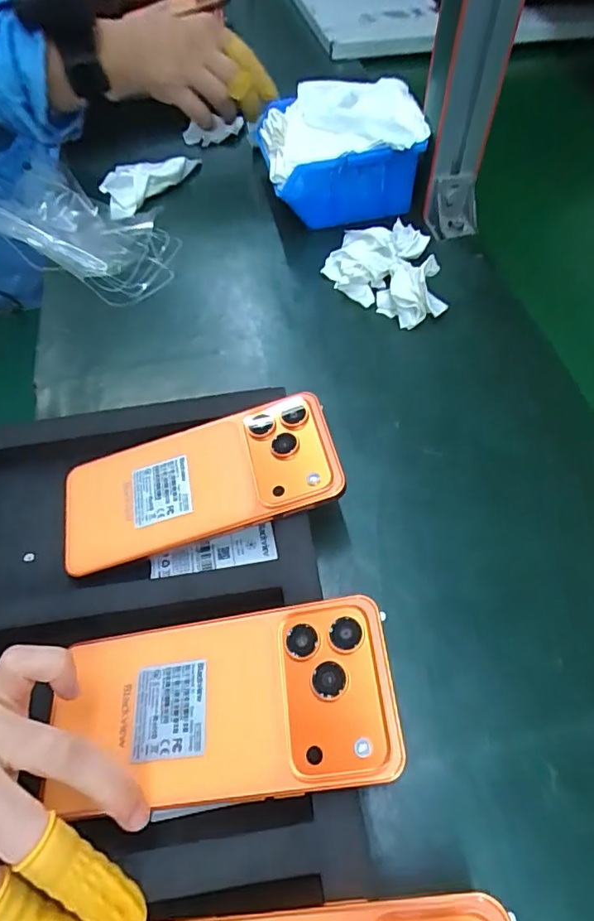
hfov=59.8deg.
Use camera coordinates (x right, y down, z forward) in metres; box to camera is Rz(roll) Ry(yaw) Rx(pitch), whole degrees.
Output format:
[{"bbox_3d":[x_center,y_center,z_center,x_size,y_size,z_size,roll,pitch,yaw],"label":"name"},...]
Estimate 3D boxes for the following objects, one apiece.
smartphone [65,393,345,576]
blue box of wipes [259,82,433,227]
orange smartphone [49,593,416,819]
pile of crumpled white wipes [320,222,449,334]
[{"bbox_3d":[-0.058,0.013,0.303,0.162,0.011,0.072,-16,57,5],"label":"smartphone"},{"bbox_3d":[0.041,-0.285,0.490,0.141,0.099,0.129,-4,56,-2],"label":"blue box of wipes"},{"bbox_3d":[-0.034,0.110,0.235,0.154,0.005,0.075,-12,57,8],"label":"orange smartphone"},{"bbox_3d":[0.083,-0.163,0.436,0.114,0.035,0.086,37,64,23],"label":"pile of crumpled white wipes"}]

